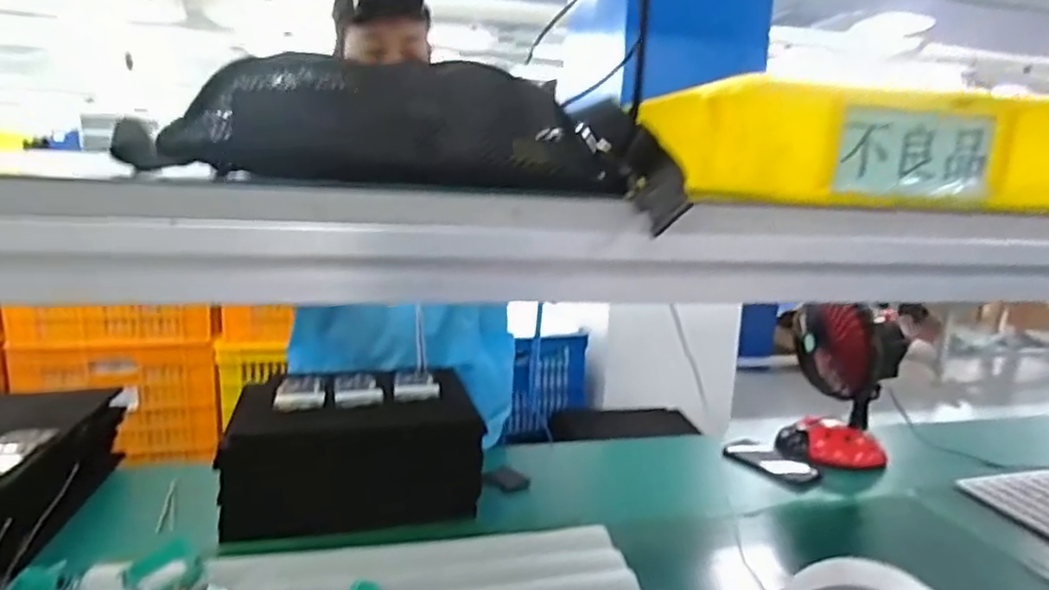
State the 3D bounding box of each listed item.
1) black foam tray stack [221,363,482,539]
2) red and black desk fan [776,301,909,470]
[{"bbox_3d":[-0.245,0.227,0.940,0.339,0.154,0.223,0,11,-13],"label":"black foam tray stack"},{"bbox_3d":[0.590,0.157,1.189,0.175,0.303,0.169,-9,15,-44],"label":"red and black desk fan"}]

